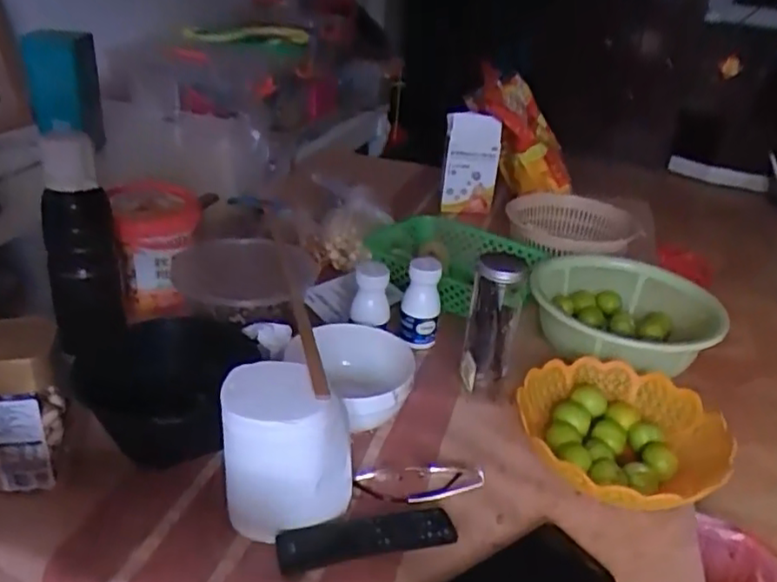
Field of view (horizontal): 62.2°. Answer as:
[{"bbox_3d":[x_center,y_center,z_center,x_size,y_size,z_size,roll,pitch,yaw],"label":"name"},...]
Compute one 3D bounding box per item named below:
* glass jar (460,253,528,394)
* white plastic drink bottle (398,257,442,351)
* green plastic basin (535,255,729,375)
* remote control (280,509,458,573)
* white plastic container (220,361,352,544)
[{"bbox_3d":[0.114,0.041,0.716,0.053,0.163,0.054,2,29,-1],"label":"glass jar"},{"bbox_3d":[0.039,0.016,0.792,0.046,0.104,0.038,10,29,10],"label":"white plastic drink bottle"},{"bbox_3d":[0.301,0.041,0.843,0.218,0.086,0.218,4,29,-2],"label":"green plastic basin"},{"bbox_3d":[-0.017,0.205,0.533,0.146,0.022,0.033,-2,29,-12],"label":"remote control"},{"bbox_3d":[-0.083,0.134,0.535,0.101,0.127,0.080,3,29,-3],"label":"white plastic container"}]

